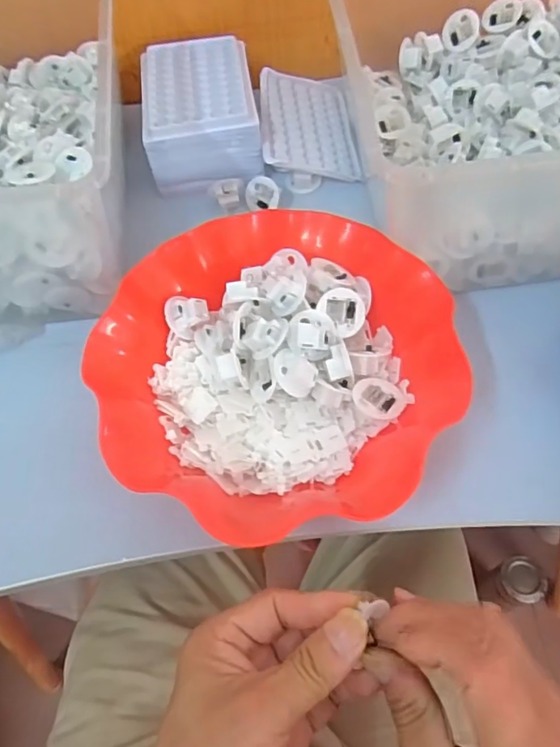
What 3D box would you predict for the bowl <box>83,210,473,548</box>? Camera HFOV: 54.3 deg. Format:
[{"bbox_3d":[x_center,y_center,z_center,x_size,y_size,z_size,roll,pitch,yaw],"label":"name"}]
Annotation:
[{"bbox_3d":[-0.002,-0.005,0.361,0.221,0.060,0.211,-2,60,3],"label":"bowl"}]

